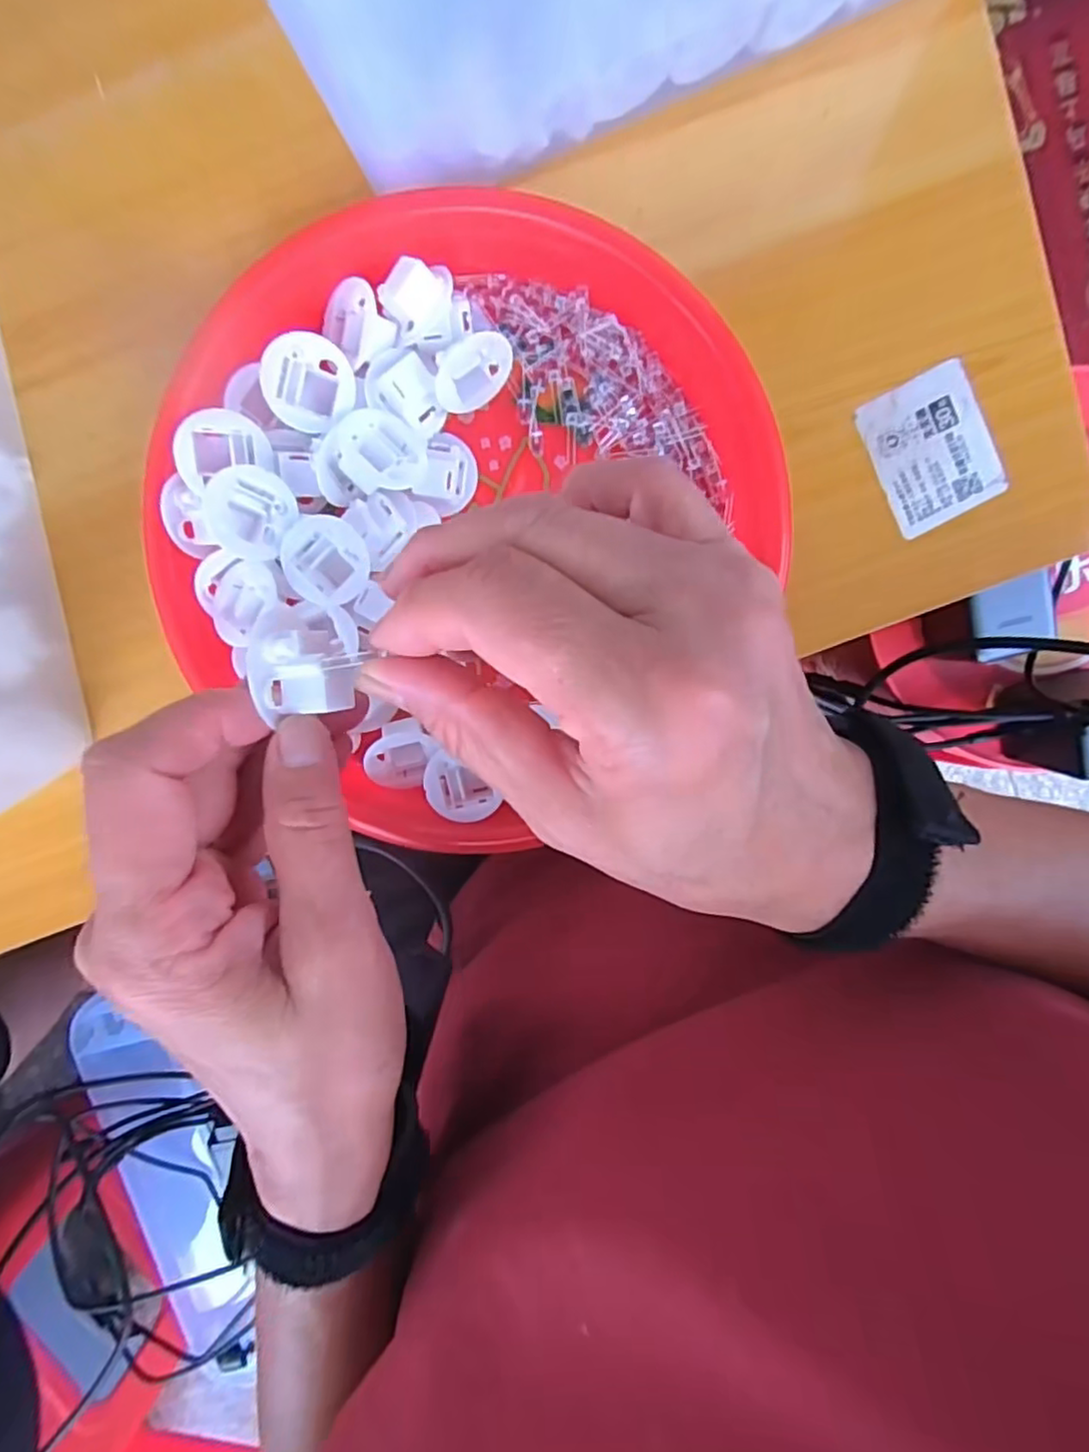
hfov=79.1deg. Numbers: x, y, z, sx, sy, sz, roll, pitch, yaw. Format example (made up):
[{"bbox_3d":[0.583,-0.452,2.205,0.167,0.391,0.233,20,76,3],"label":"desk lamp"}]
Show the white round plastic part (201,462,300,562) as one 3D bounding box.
[{"bbox_3d":[-0.110,-0.080,0.249,0.033,0.007,0.032,26,88,-42],"label":"white round plastic part"}]

